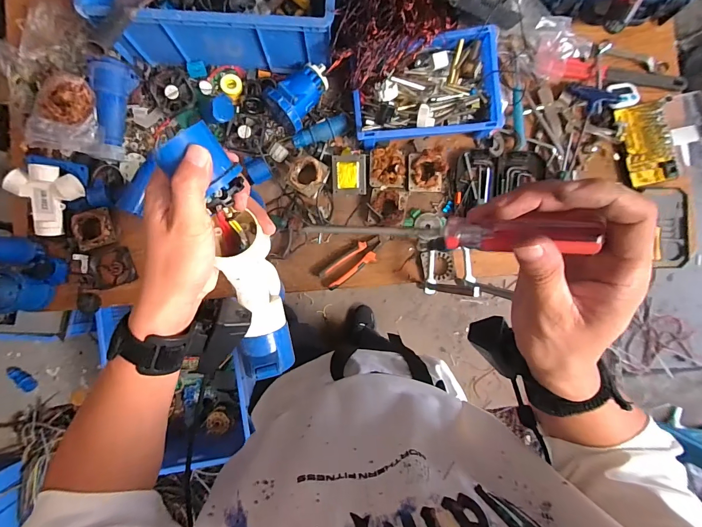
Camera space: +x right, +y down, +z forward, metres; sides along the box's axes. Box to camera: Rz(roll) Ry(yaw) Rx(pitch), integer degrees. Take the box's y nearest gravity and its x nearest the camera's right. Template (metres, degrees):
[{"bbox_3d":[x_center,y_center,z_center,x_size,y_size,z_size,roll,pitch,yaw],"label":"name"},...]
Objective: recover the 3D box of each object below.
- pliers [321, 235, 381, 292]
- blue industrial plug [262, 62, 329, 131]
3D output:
[{"bbox_3d":[0.005,-0.003,0.825,0.153,0.021,0.055,-34,88,-3],"label":"pliers"},{"bbox_3d":[-0.117,-0.378,0.780,0.099,0.088,0.144,34,86,1],"label":"blue industrial plug"}]

